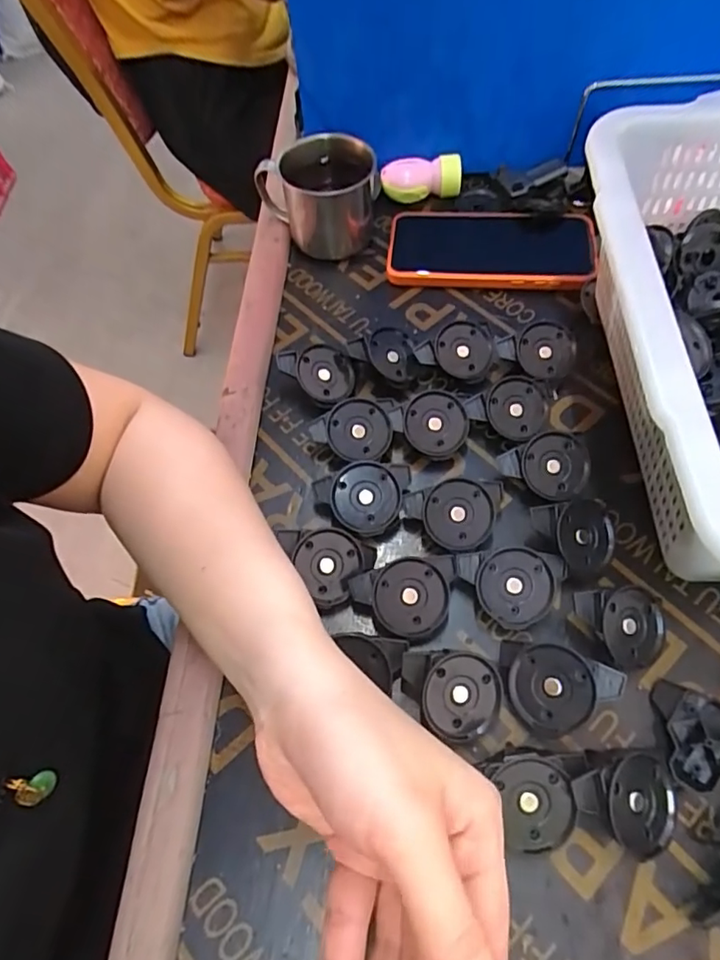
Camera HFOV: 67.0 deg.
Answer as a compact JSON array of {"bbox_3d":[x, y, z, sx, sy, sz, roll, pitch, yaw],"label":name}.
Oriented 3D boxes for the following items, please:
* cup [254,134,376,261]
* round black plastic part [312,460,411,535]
[{"bbox_3d":[-0.033,-0.229,0.442,0.088,0.070,0.071,34,68,19],"label":"cup"},{"bbox_3d":[0.003,0.013,0.334,0.058,0.029,0.039,-7,61,-1],"label":"round black plastic part"}]

